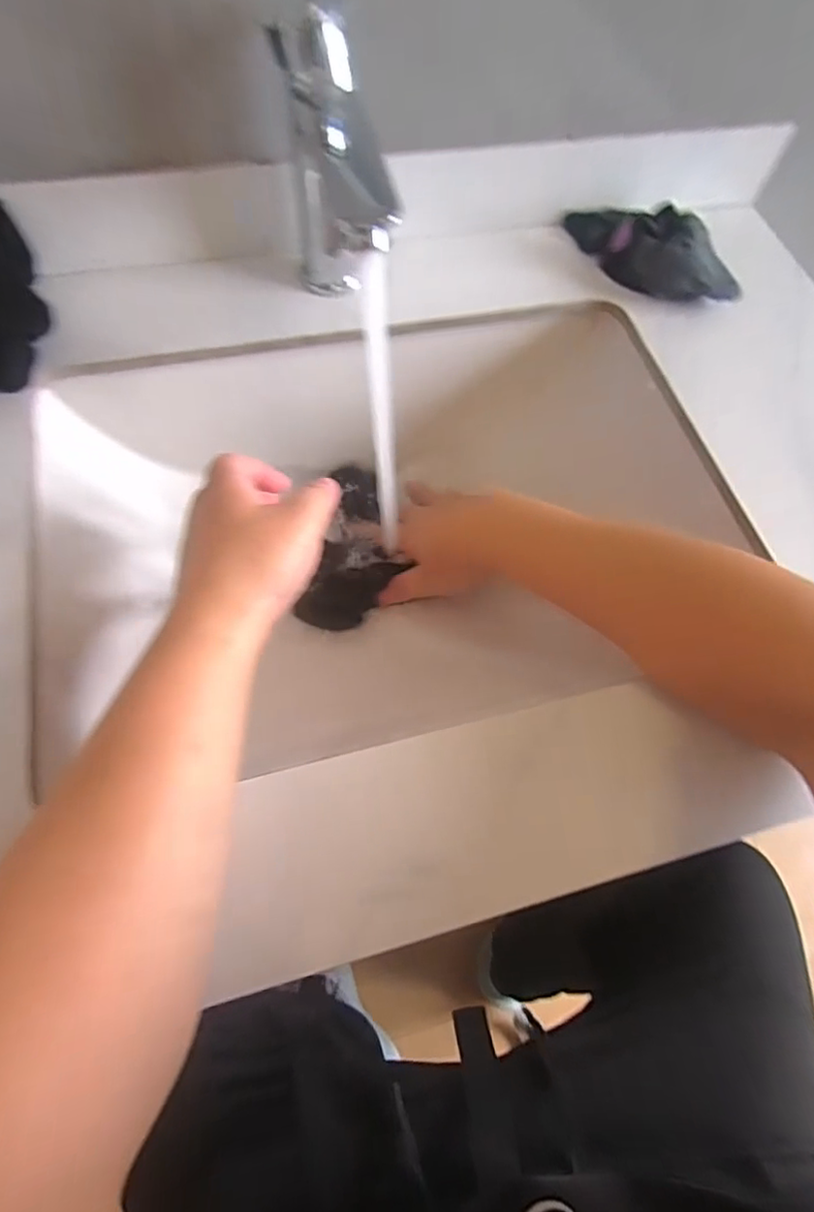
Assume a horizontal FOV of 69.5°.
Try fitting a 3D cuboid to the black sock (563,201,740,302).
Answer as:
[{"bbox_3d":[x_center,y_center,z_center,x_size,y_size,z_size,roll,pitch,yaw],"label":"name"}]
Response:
[{"bbox_3d":[0.199,-0.292,0.472,0.152,0.041,0.073,33,67,12],"label":"black sock"}]

